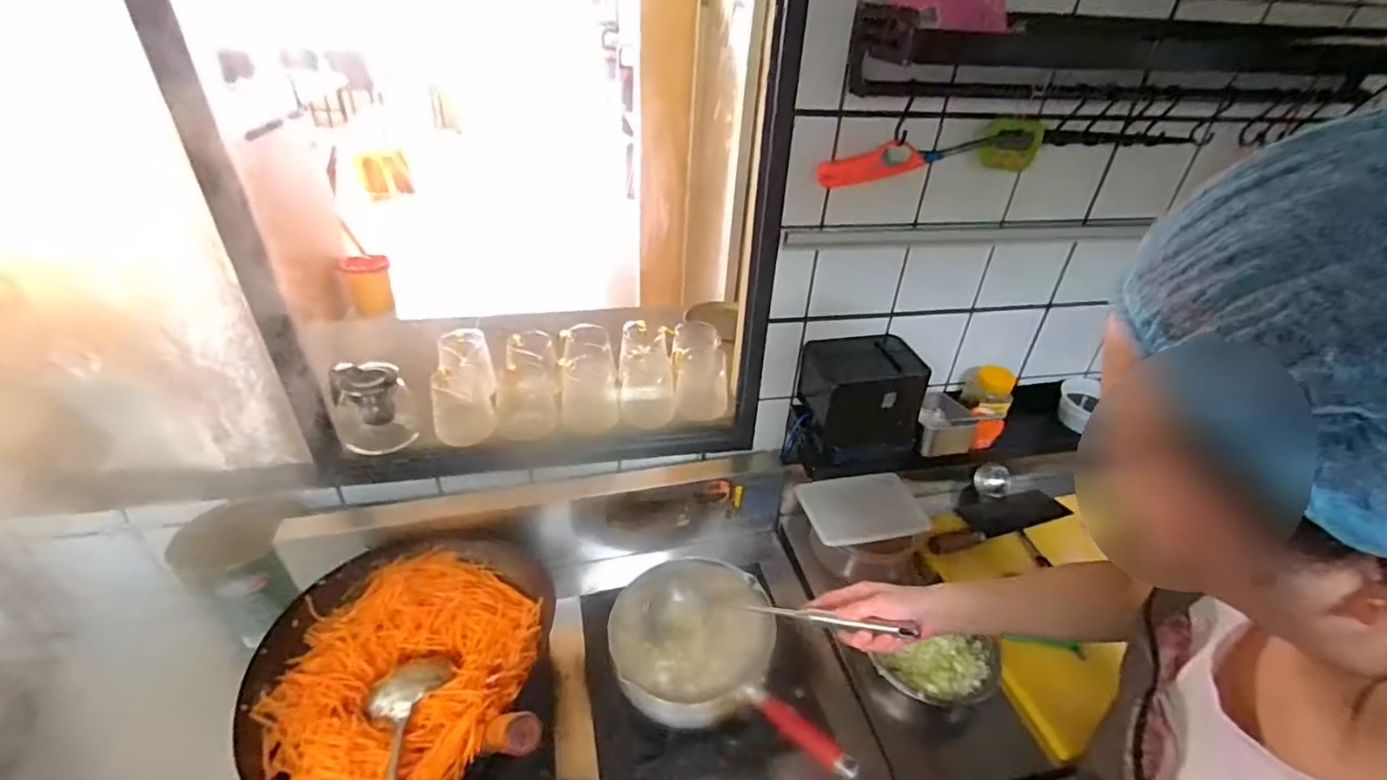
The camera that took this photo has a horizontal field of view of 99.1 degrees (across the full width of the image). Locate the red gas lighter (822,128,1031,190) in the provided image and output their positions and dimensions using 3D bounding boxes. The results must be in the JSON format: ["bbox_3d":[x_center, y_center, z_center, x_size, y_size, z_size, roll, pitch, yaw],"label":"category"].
[{"bbox_3d":[0.300,-0.308,0.775,0.268,0.045,0.021,-7,34,10],"label":"red gas lighter"}]

